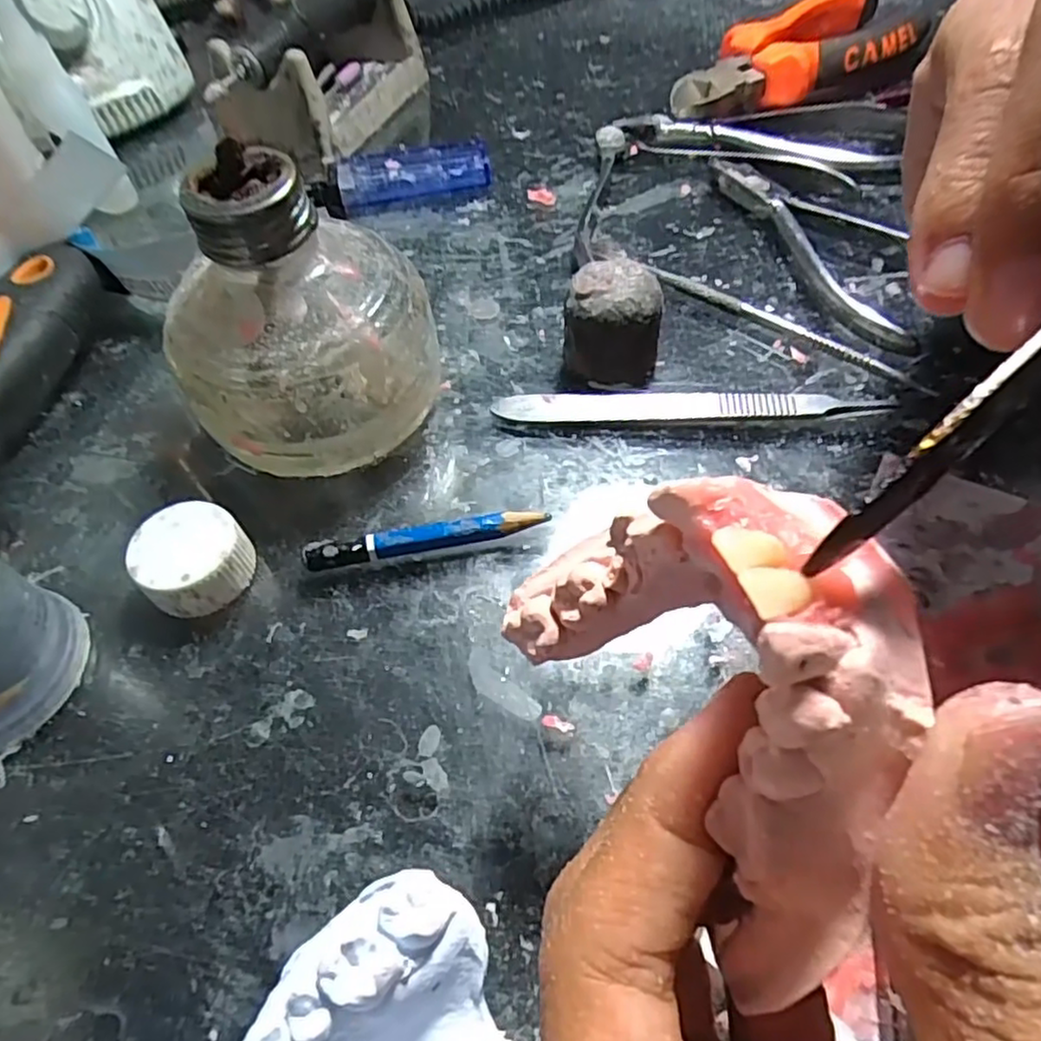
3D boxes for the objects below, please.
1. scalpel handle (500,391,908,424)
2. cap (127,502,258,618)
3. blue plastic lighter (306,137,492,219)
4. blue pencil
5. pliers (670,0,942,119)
[{"bbox_3d":[0.051,-0.035,0.210,0.117,0.006,0.014,1,58,5],"label":"scalpel handle"},{"bbox_3d":[-0.088,0.011,0.182,0.027,0.017,0.027,-2,58,3],"label":"cap"},{"bbox_3d":[-0.052,-0.148,0.290,0.075,0.016,0.023,-9,58,-1],"label":"blue plastic lighter"},{"bbox_3d":[-0.025,0.006,0.186,0.065,0.009,0.009,-9,55,-2],"label":"blue pencil"},{"bbox_3d":[0.133,-0.218,0.319,0.154,0.025,0.054,-32,61,-15],"label":"pliers"}]

